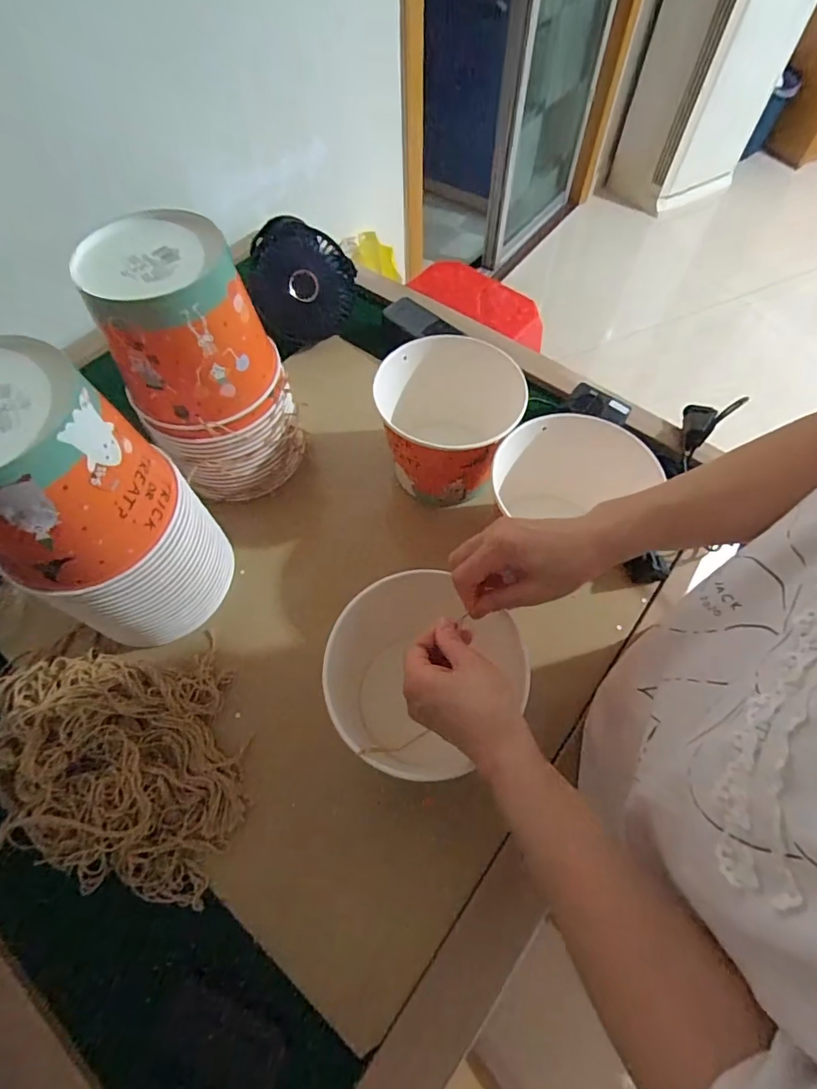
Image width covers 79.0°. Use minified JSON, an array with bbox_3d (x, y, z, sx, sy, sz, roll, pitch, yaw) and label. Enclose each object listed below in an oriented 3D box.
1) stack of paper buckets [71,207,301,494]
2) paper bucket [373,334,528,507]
[{"bbox_3d":[-0.217,-0.186,0.536,0.147,0.253,0.148,-25,65,-12],"label":"stack of paper buckets"},{"bbox_3d":[0.047,-0.139,0.599,0.150,0.144,0.174,15,63,9],"label":"paper bucket"}]

